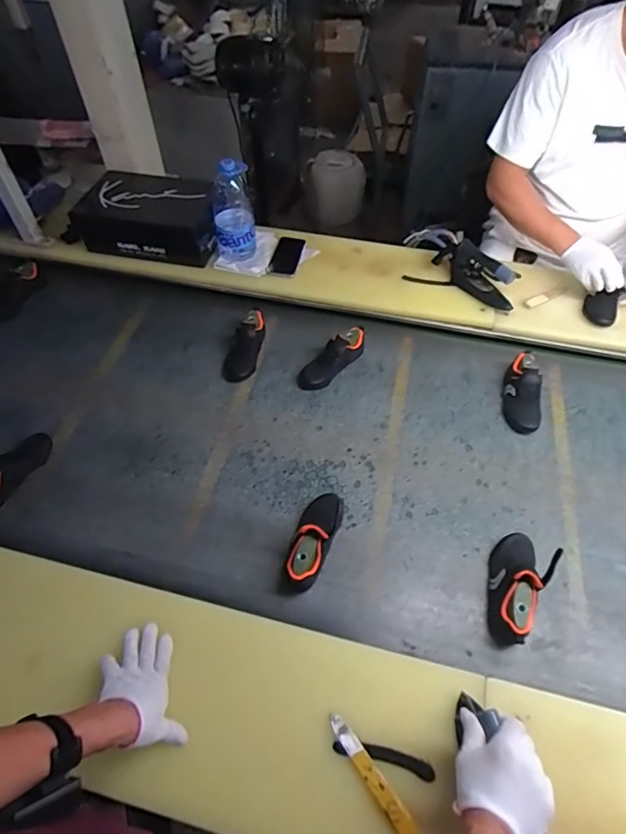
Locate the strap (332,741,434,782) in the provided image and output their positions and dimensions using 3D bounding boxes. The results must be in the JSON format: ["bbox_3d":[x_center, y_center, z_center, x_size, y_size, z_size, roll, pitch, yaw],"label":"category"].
[{"bbox_3d":[0.097,0.466,0.666,0.136,0.008,0.023,12,56,9],"label":"strap"}]

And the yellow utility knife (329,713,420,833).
[{"bbox_3d":[0.078,0.478,0.650,0.026,0.007,0.166,-33,61,-20],"label":"yellow utility knife"}]

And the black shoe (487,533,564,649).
[{"bbox_3d":[0.344,0.274,0.813,0.077,0.107,0.186,17,57,12],"label":"black shoe"}]

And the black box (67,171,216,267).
[{"bbox_3d":[-0.433,-0.526,1.285,0.360,0.130,0.196,12,57,9],"label":"black box"}]

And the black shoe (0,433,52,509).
[{"bbox_3d":[-0.600,0.101,0.965,0.065,0.076,0.188,21,58,14],"label":"black shoe"}]

